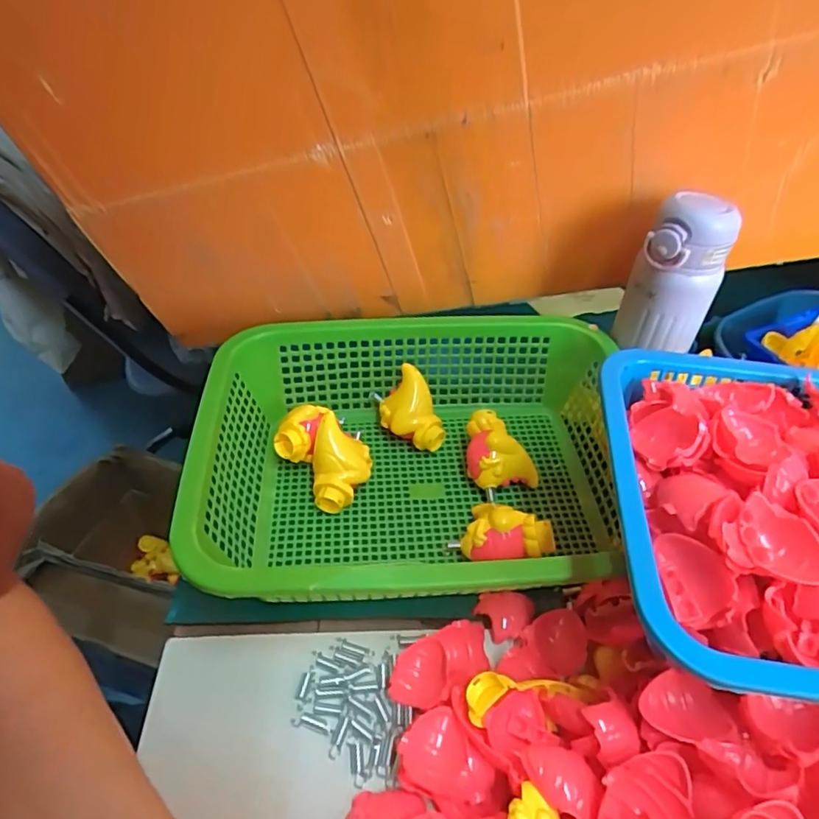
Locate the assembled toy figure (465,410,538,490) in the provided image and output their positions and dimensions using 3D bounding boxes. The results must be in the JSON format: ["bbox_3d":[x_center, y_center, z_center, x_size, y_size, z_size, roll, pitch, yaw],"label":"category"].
[{"bbox_3d":[0.080,0.040,0.494,0.059,0.050,0.056,1,45,0],"label":"assembled toy figure"}]

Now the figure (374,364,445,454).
[{"bbox_3d":[-0.004,0.001,0.524,0.045,0.059,0.075,-19,48,-19],"label":"figure"}]

